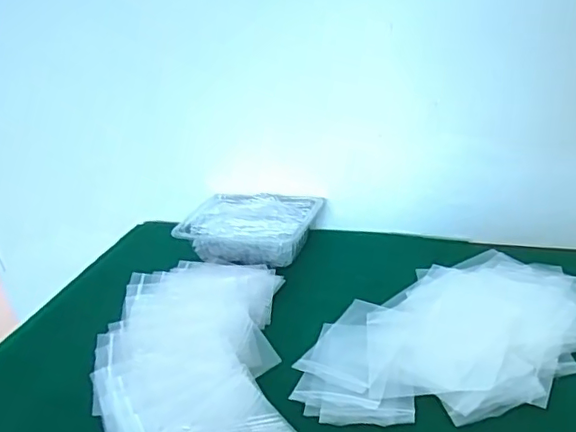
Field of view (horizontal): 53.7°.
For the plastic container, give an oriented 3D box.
[{"bbox_3d":[-0.050,0.014,0.766,0.172,0.051,0.116,3,30,25],"label":"plastic container"}]

